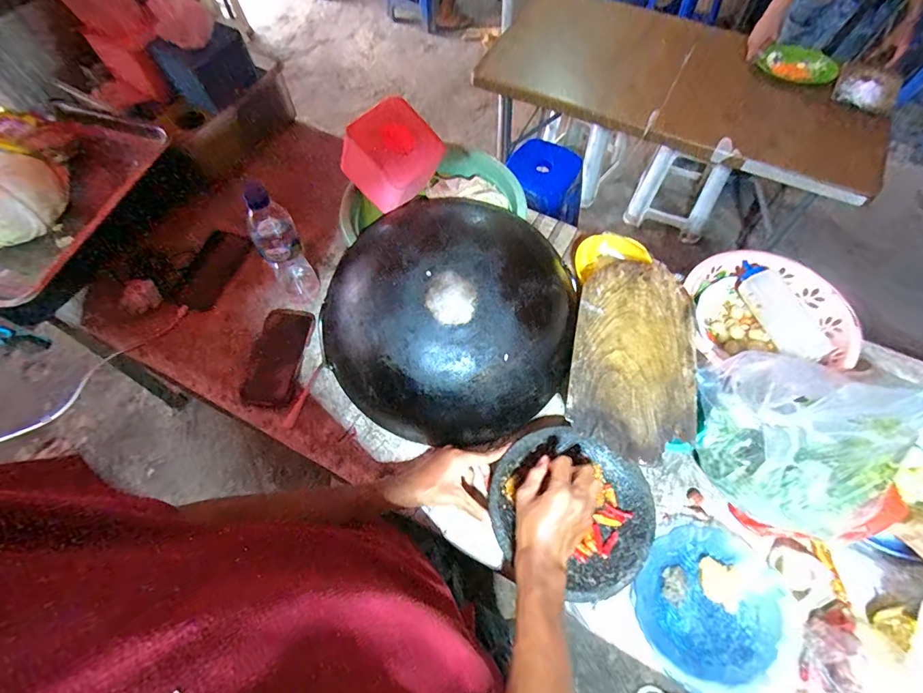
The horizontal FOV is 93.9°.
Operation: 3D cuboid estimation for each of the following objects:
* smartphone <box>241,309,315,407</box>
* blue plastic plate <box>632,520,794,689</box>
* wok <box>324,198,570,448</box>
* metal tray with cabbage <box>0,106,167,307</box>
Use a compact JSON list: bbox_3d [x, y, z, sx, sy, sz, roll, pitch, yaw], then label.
[{"bbox_3d":[-0.300,0.014,0.712,0.083,0.012,0.173,8,64,3],"label":"smartphone"},{"bbox_3d":[0.317,0.327,0.554,0.182,0.023,0.170,0,64,-1],"label":"blue plastic plate"},{"bbox_3d":[-0.018,-0.048,0.631,0.349,0.165,0.346,-30,68,-14],"label":"wok"},{"bbox_3d":[-0.678,-0.256,0.675,0.265,0.098,0.390,19,65,8],"label":"metal tray with cabbage"}]

